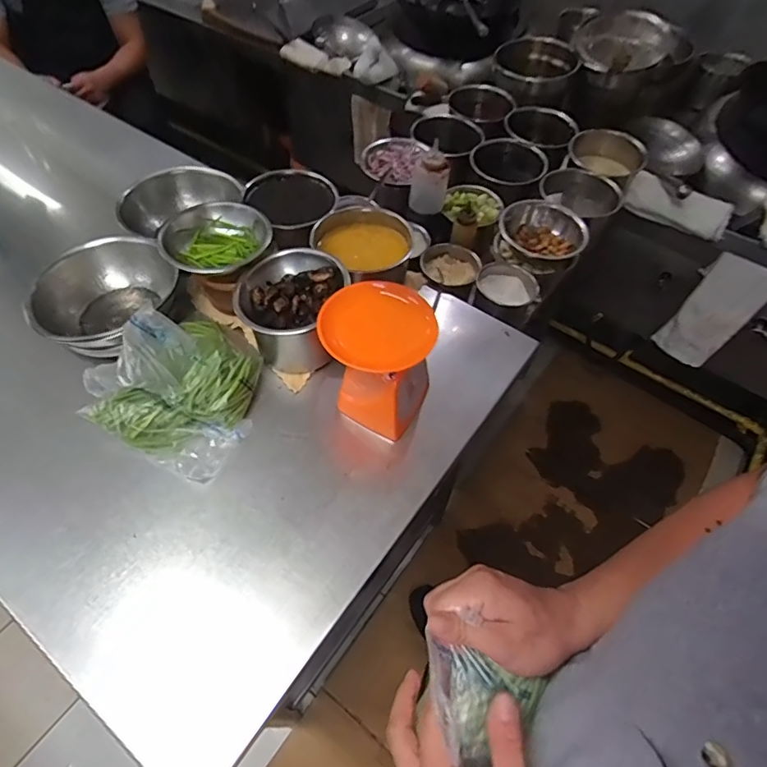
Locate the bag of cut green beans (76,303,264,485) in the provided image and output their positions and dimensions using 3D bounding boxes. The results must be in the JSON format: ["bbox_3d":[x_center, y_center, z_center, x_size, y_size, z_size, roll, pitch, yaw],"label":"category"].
[{"bbox_3d":[-0.304,-0.020,0.725,0.234,0.133,0.234,23,58,14],"label":"bag of cut green beans"}]

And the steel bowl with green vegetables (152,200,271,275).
[{"bbox_3d":[-0.274,-0.236,0.802,0.130,0.056,0.168,38,62,22],"label":"steel bowl with green vegetables"}]

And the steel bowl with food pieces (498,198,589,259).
[{"bbox_3d":[0.319,-0.301,0.998,0.169,0.073,0.137,10,55,5],"label":"steel bowl with food pieces"}]

